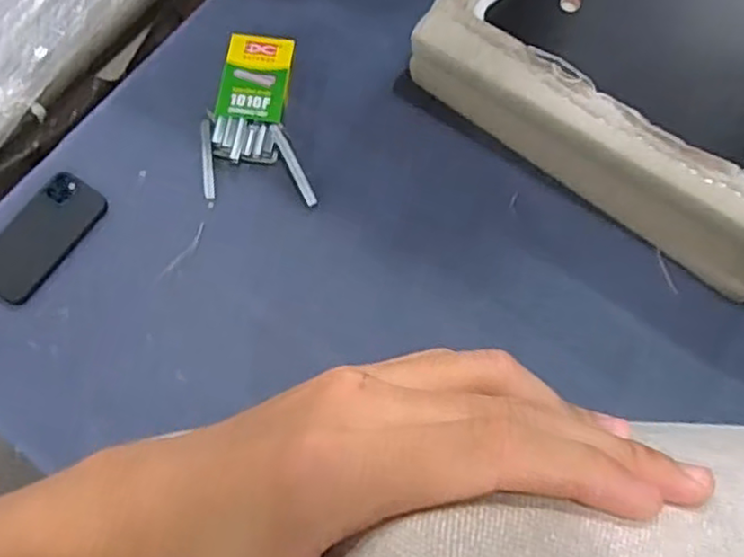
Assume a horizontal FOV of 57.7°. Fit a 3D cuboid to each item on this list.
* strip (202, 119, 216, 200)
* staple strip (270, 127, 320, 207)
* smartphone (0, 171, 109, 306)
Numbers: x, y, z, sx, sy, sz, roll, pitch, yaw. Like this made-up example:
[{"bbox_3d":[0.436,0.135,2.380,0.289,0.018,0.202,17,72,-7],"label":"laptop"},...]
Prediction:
[{"bbox_3d":[-0.186,-0.136,0.766,0.013,0.011,0.092,-4,72,-3],"label":"strip"},{"bbox_3d":[-0.087,-0.129,0.763,0.015,0.013,0.105,-24,74,-9],"label":"staple strip"},{"bbox_3d":[-0.362,-0.046,0.736,0.075,0.015,0.149,31,74,9],"label":"smartphone"}]

